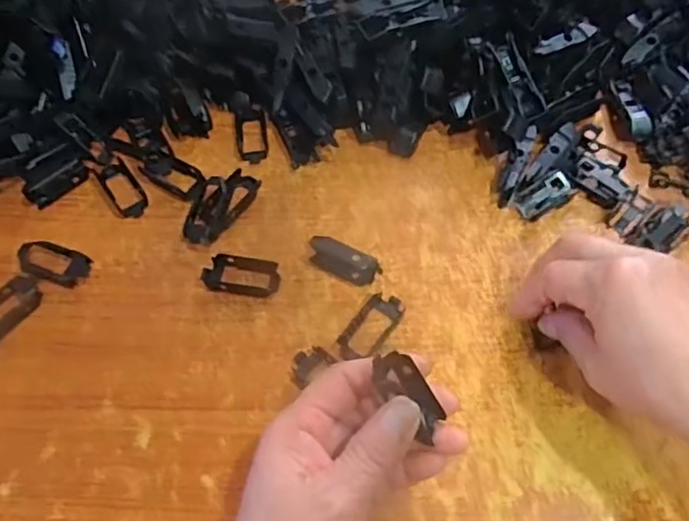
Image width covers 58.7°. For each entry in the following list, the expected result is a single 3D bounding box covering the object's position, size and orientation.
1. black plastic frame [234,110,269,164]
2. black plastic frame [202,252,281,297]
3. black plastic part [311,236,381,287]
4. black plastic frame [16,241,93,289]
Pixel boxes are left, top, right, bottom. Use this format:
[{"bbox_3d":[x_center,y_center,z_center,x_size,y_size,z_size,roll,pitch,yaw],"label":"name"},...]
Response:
[{"bbox_3d":[-0.070,-0.094,0.465,0.024,0.005,0.054,-7,59,-3],"label":"black plastic frame"},{"bbox_3d":[-0.068,0.009,0.403,0.051,0.004,0.026,9,60,6],"label":"black plastic frame"},{"bbox_3d":[0.000,0.001,0.398,0.049,0.021,0.015,24,63,15],"label":"black plastic part"},{"bbox_3d":[-0.192,0.002,0.405,0.049,0.009,0.027,14,60,9],"label":"black plastic frame"}]

